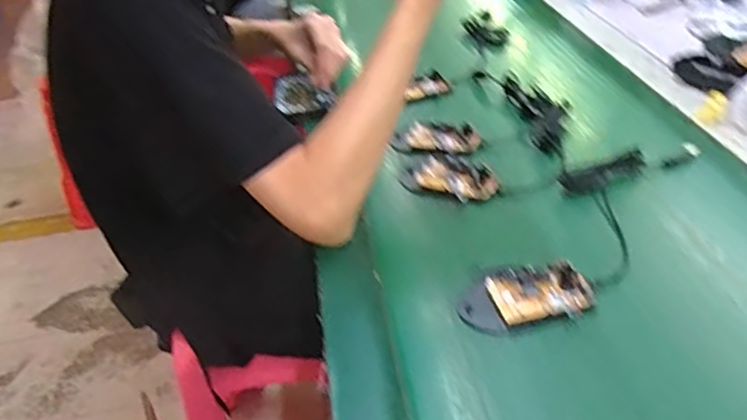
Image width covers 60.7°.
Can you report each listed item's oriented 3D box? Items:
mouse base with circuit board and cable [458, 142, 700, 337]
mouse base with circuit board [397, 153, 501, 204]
[{"bbox_3d":[0.202,0.007,0.596,0.097,0.019,0.335,20,44,32],"label":"mouse base with circuit board and cable"},{"bbox_3d":[0.081,-0.035,0.679,0.103,0.014,0.060,16,42,29],"label":"mouse base with circuit board"}]

